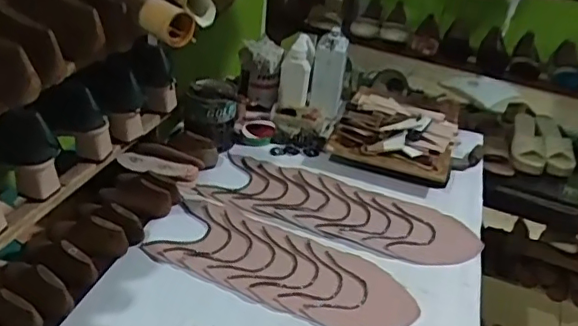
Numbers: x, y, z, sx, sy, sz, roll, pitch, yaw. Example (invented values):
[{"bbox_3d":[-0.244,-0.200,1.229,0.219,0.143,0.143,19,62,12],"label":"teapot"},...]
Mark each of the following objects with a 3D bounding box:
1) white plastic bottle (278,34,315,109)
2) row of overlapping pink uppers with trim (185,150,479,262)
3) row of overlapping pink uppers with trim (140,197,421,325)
[{"bbox_3d":[0.018,-0.210,1.351,0.074,0.153,0.082,7,34,0],"label":"white plastic bottle"},{"bbox_3d":[0.095,0.087,1.065,0.499,0.015,0.177,17,35,15],"label":"row of overlapping pink uppers with trim"},{"bbox_3d":[-0.011,0.169,0.925,0.431,0.014,0.169,18,35,16],"label":"row of overlapping pink uppers with trim"}]

